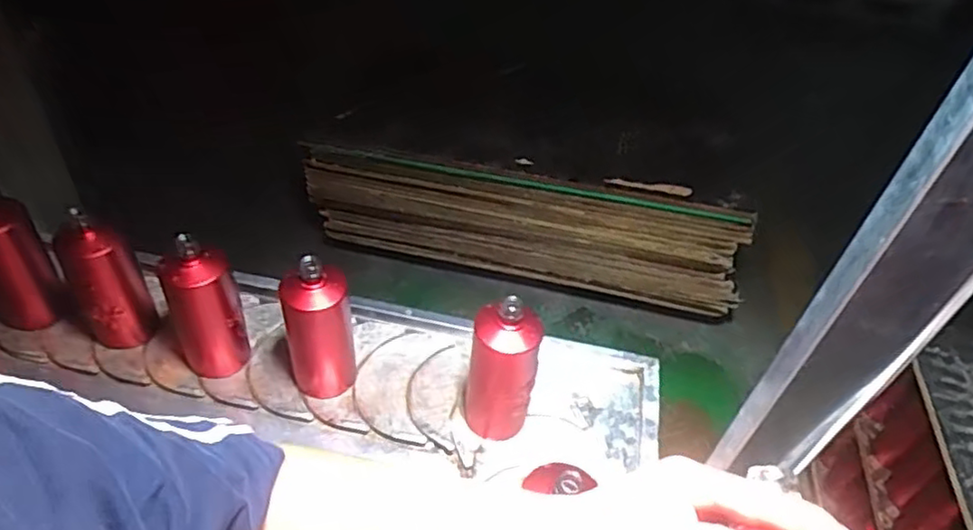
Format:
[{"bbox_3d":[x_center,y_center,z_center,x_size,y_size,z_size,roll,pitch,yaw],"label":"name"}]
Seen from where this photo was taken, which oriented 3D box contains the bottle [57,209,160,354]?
[{"bbox_3d":[-0.500,0.030,0.872,0.080,0.187,0.074,-26,53,-29],"label":"bottle"}]

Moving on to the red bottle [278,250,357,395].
[{"bbox_3d":[-0.220,0.081,0.865,0.087,0.234,0.081,-3,45,-10],"label":"red bottle"}]

